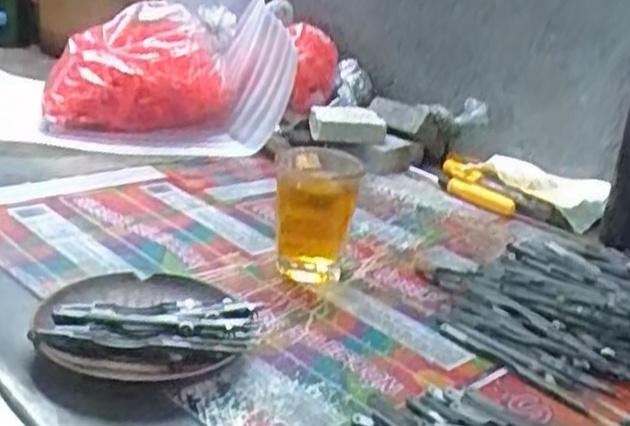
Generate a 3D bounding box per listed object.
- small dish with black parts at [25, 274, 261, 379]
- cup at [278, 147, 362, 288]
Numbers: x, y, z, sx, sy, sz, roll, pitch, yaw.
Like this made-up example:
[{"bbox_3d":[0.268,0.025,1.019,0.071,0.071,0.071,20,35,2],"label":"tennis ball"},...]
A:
[{"bbox_3d":[-0.092,0.060,0.435,0.112,0.022,0.094,2,22,-12],"label":"small dish with black parts"},{"bbox_3d":[0.000,0.000,0.549,0.055,0.081,0.052,6,21,-2],"label":"cup"}]

